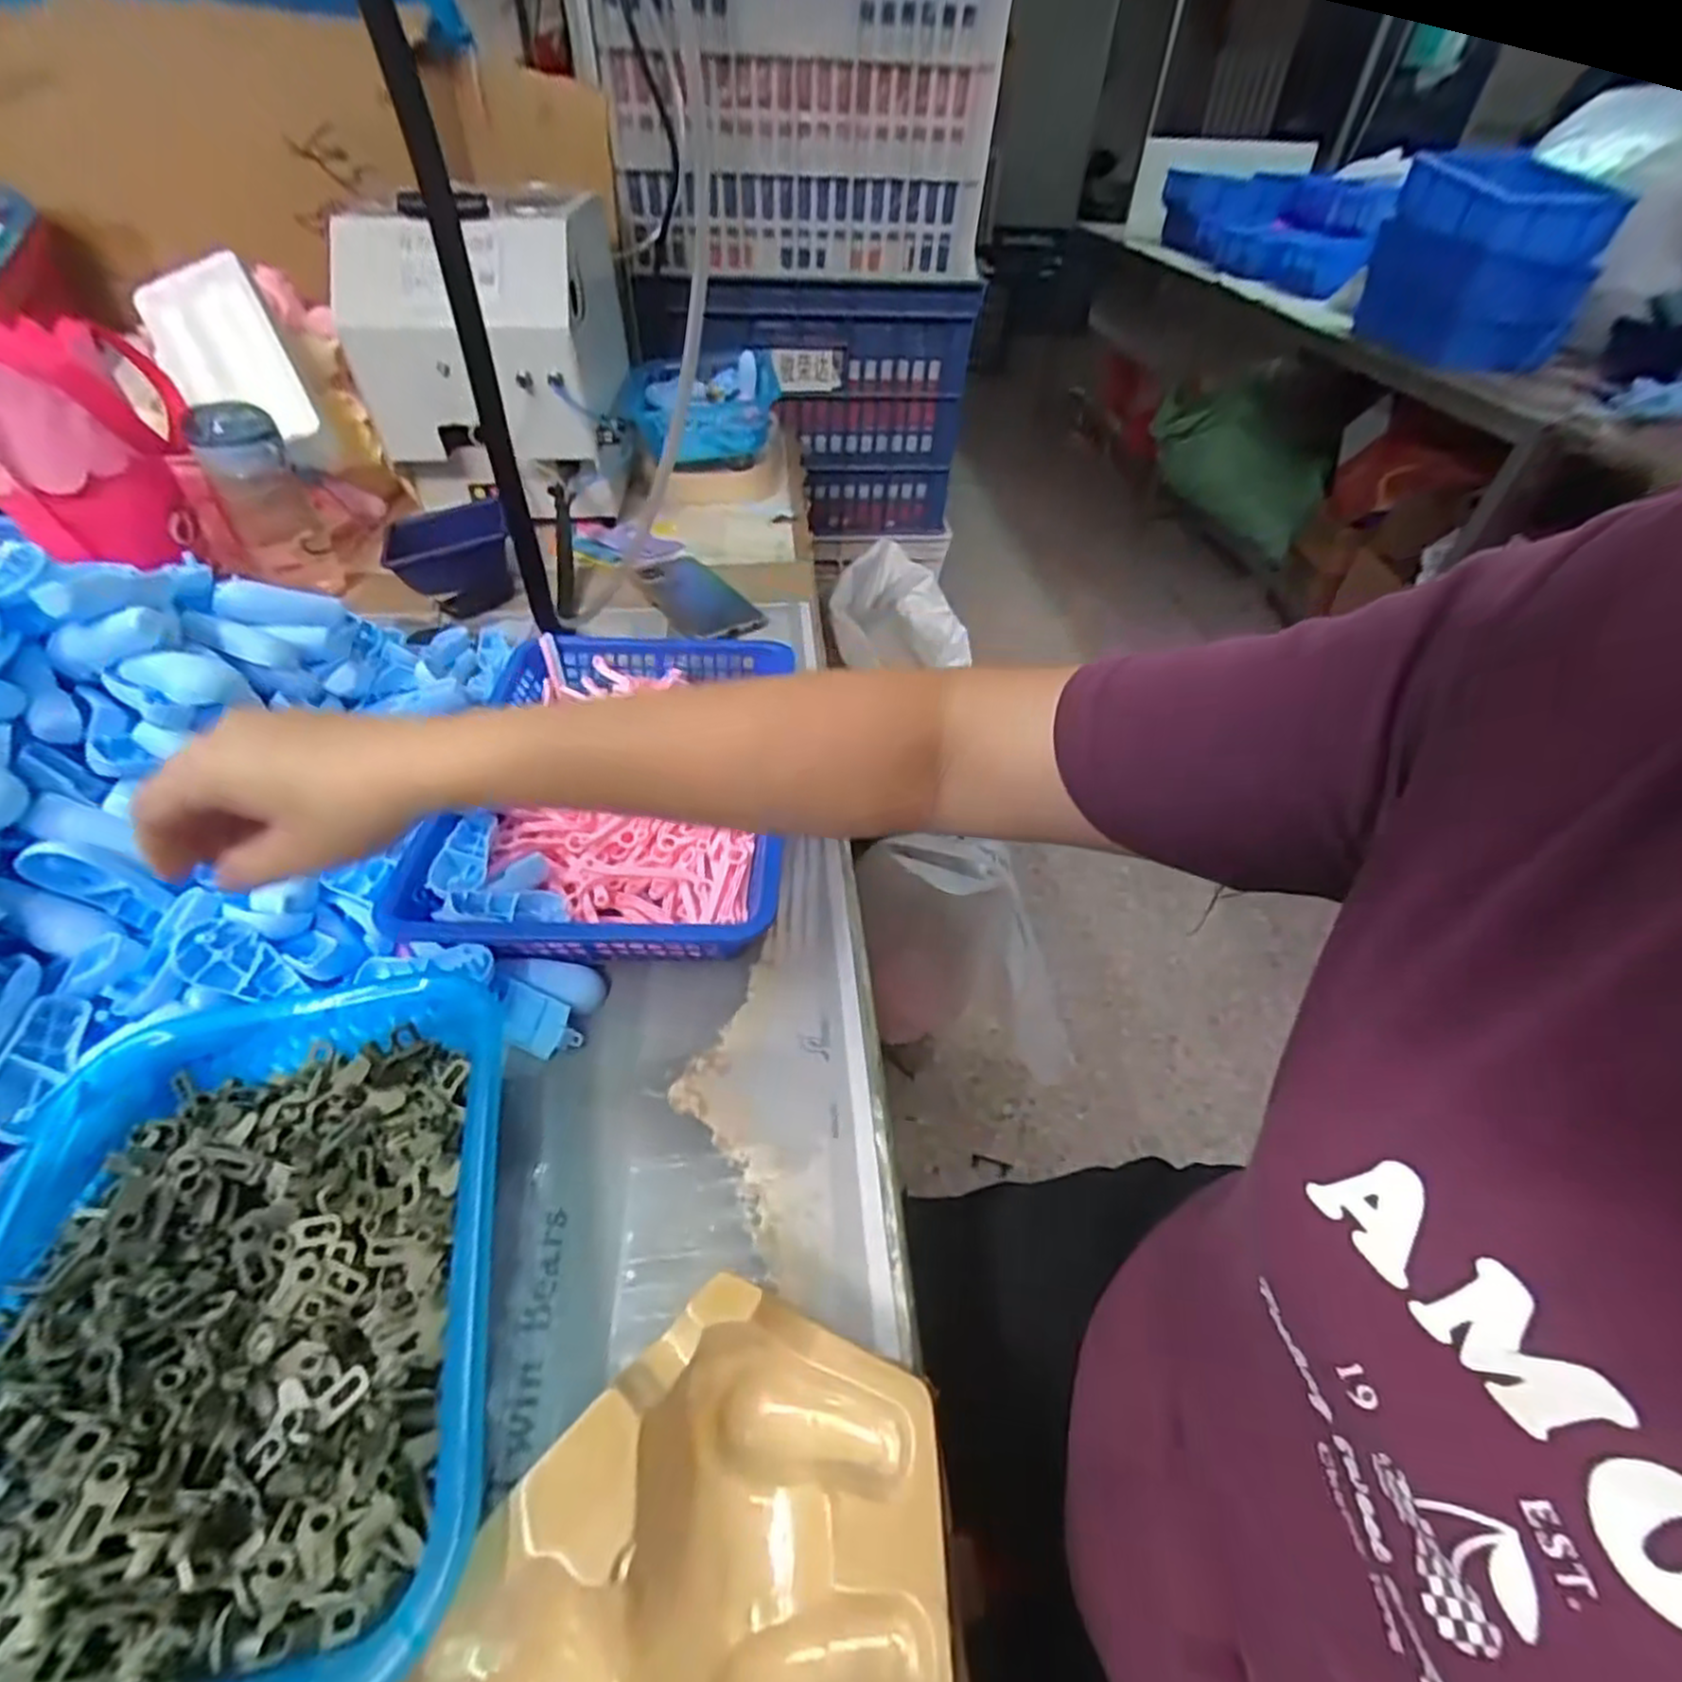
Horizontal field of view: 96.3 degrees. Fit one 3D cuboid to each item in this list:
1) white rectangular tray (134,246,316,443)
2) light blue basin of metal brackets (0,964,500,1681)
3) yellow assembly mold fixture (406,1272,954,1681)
[{"bbox_3d":[-0.627,-0.491,0.770,0.117,0.020,0.205,-29,90,-1],"label":"white rectangular tray"},{"bbox_3d":[-0.239,0.177,0.303,0.195,0.060,0.274,-8,46,-10],"label":"light blue basin of metal brackets"},{"bbox_3d":[-0.045,0.257,0.240,0.143,0.052,0.198,35,54,28],"label":"yellow assembly mold fixture"}]

